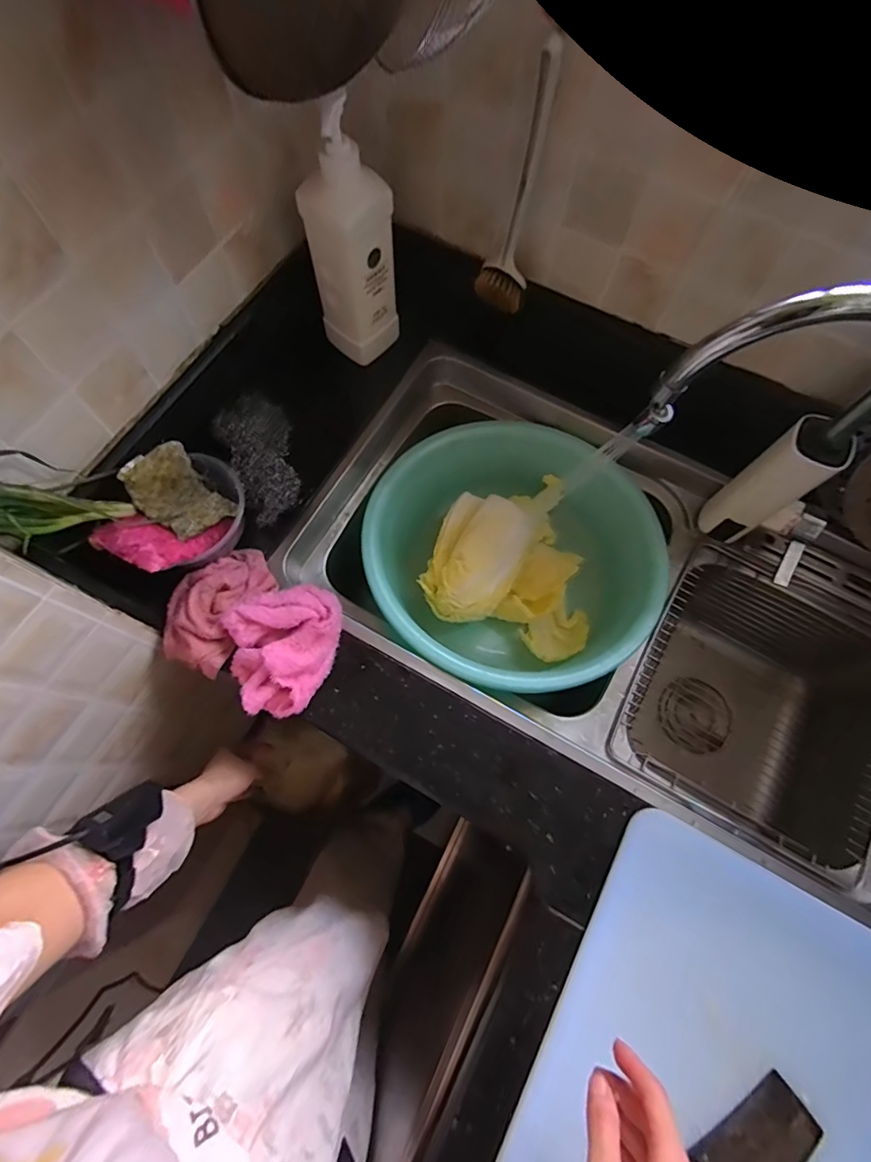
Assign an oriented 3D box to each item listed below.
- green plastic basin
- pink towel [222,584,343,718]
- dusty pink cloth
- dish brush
[{"bbox_3d":[0.087,-0.021,0.684,0.341,0.135,0.342,1,71,-2],"label":"green plastic basin"},{"bbox_3d":[-0.160,0.075,0.553,0.120,0.038,0.131,-13,72,-7],"label":"pink towel"},{"bbox_3d":[-0.249,0.026,0.573,0.087,0.043,0.145,30,72,8],"label":"dusty pink cloth"},{"bbox_3d":[0.084,-0.393,0.521,0.055,0.226,0.049,11,71,1],"label":"dish brush"}]

